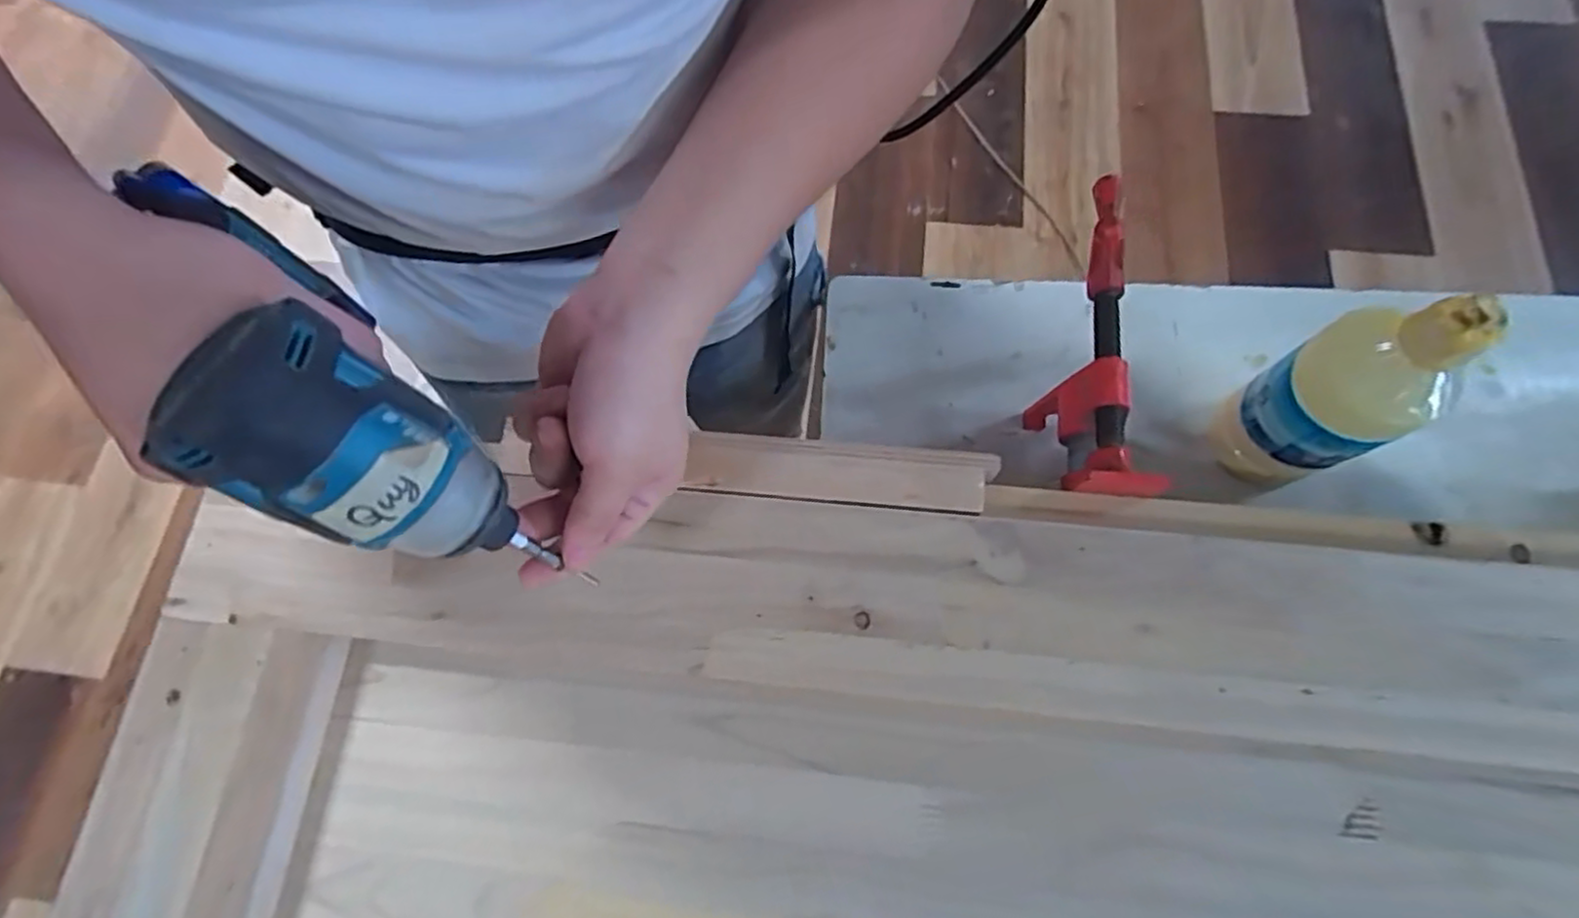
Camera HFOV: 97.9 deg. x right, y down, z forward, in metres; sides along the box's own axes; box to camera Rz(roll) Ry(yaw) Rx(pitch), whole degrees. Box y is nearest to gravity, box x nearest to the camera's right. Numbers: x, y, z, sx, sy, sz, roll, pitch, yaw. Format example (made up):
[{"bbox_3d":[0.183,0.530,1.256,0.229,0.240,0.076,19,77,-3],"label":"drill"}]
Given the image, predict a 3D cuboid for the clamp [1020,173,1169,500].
[{"bbox_3d":[0.184,-0.057,0.429,0.038,0.130,0.179,2,71,4],"label":"clamp"}]

